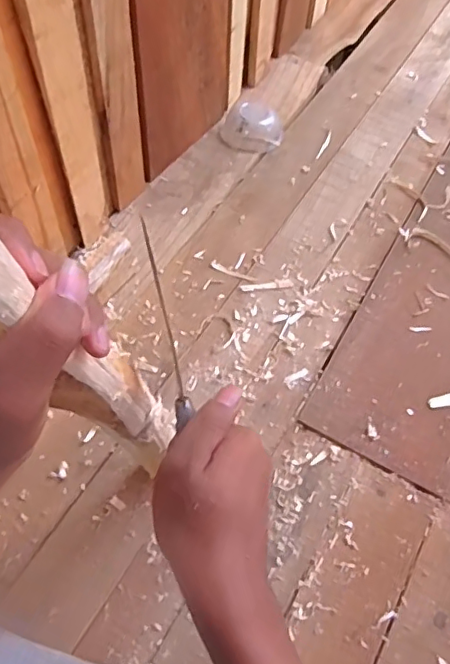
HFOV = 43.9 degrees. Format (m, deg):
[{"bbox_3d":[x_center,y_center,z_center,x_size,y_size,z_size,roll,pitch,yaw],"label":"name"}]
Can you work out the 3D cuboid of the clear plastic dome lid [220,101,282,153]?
[{"bbox_3d":[0.043,-0.333,0.891,0.098,0.038,0.097,1,57,-2],"label":"clear plastic dome lid"}]

